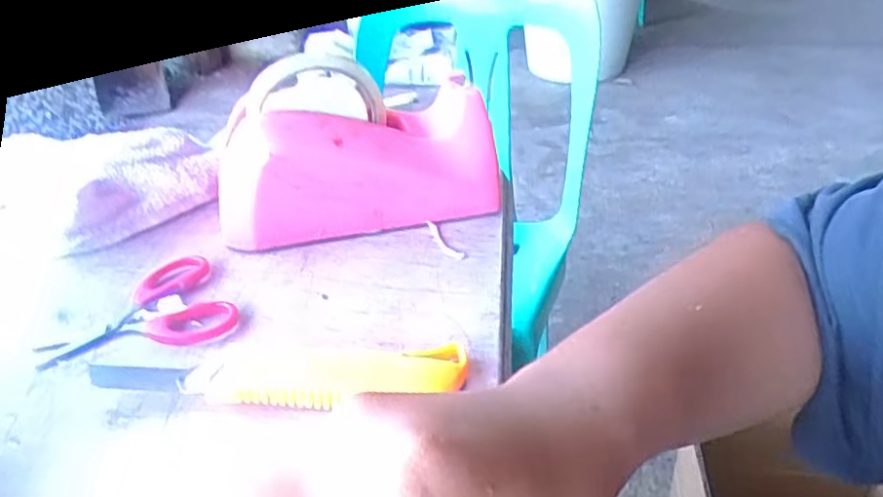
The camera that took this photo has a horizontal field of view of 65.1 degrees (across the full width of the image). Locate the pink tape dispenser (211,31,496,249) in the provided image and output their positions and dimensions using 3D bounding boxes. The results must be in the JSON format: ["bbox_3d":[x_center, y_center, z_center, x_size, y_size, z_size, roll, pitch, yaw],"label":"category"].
[{"bbox_3d":[-0.058,-0.072,0.477,0.189,0.117,0.076,-5,34,-4],"label":"pink tape dispenser"}]

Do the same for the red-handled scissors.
[{"bbox_3d":[-0.183,0.035,0.421,0.105,0.006,0.083,-14,36,-16],"label":"red-handled scissors"}]

